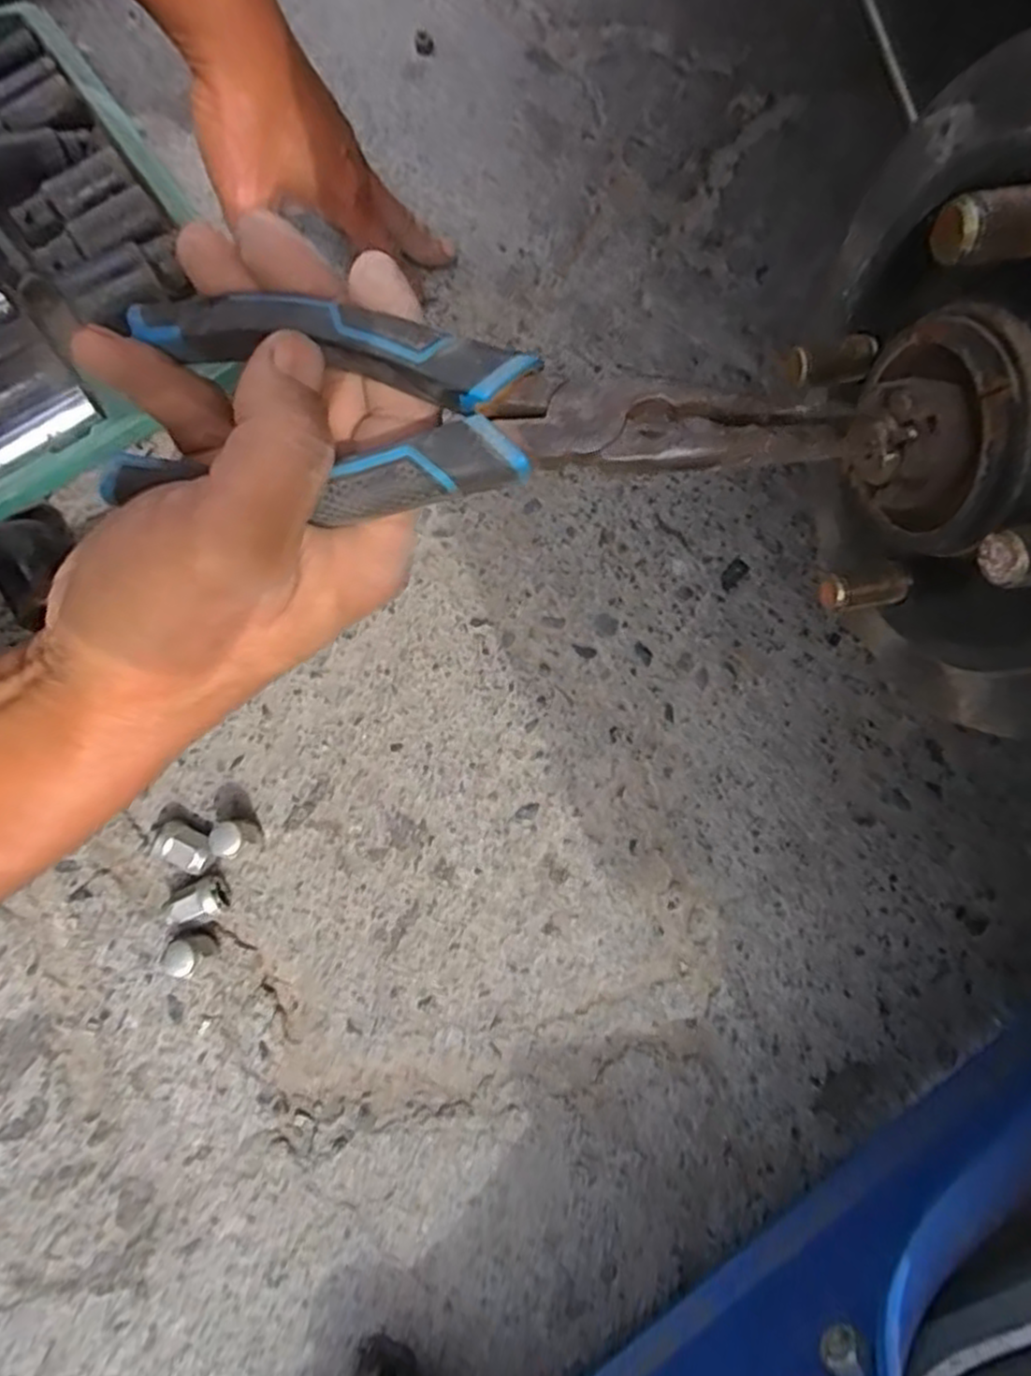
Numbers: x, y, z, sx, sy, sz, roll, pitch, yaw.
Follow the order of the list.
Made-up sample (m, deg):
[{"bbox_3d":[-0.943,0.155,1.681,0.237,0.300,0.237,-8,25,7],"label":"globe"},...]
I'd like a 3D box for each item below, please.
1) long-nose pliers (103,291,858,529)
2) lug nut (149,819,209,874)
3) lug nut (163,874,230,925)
[{"bbox_3d":[-0.012,-0.067,0.189,0.186,0.013,0.053,9,76,5],"label":"long-nose pliers"},{"bbox_3d":[-0.177,0.086,0.393,0.028,0.020,0.024,18,77,4],"label":"lug nut"},{"bbox_3d":[-0.167,0.114,0.387,0.030,0.022,0.021,-28,78,-7],"label":"lug nut"}]

